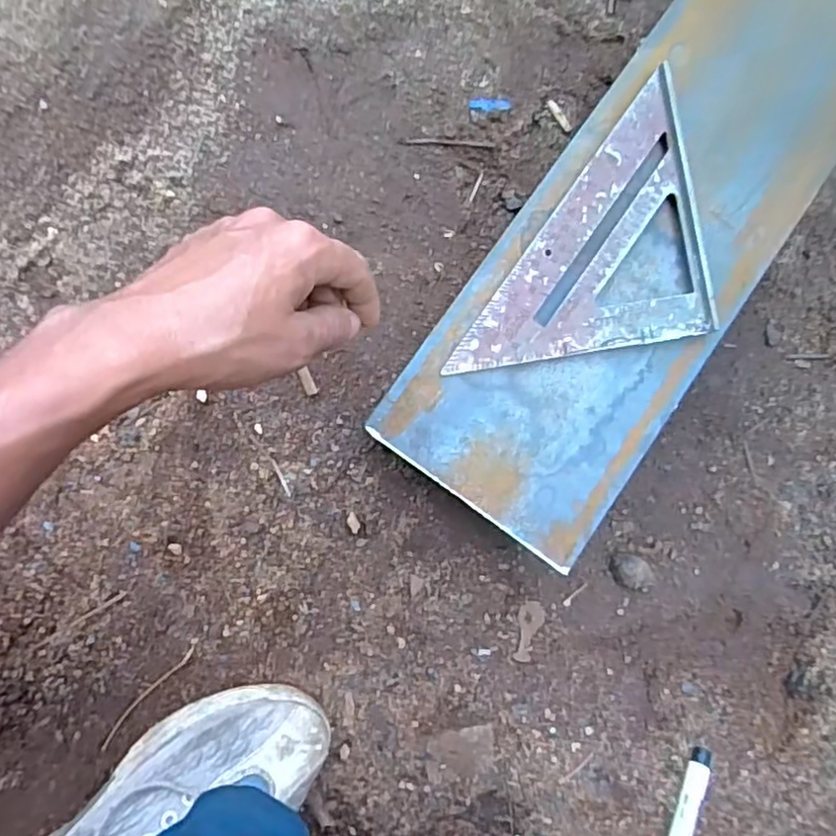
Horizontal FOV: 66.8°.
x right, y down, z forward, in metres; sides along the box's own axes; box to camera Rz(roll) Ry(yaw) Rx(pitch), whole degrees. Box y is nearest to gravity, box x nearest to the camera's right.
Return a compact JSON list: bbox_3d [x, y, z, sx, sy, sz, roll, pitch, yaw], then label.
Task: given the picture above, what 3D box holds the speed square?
[{"bbox_3d":[0.137,-0.097,0.416,0.119,0.017,0.233,36,82,-4],"label":"speed square"}]

